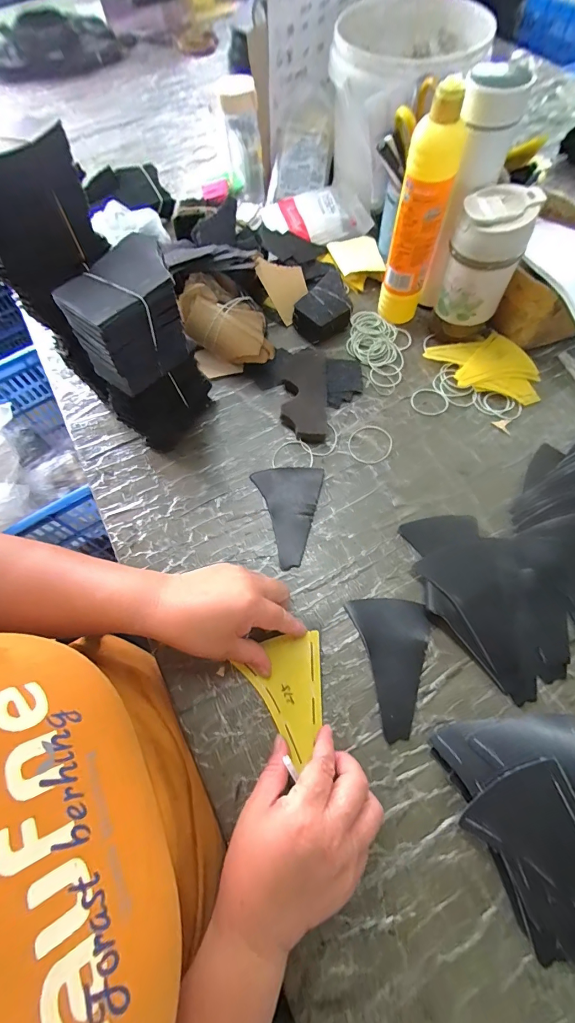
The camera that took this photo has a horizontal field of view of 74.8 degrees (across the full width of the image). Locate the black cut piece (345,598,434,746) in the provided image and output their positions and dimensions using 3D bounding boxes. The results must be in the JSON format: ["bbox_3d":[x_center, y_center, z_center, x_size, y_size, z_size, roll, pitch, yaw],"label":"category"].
[{"bbox_3d":[0.111,0.141,0.362,0.074,0.004,0.122,-14,65,-4],"label":"black cut piece"}]

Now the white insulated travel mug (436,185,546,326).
[{"bbox_3d":[0.235,-0.301,0.453,0.078,0.122,0.080,28,70,14],"label":"white insulated travel mug"}]

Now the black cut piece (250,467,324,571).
[{"bbox_3d":[0.013,-0.003,0.435,0.078,0.006,0.123,-17,68,-8],"label":"black cut piece"}]

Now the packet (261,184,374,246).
[{"bbox_3d":[0.046,-0.496,0.629,0.171,0.036,0.100,-8,65,-1],"label":"packet"}]

